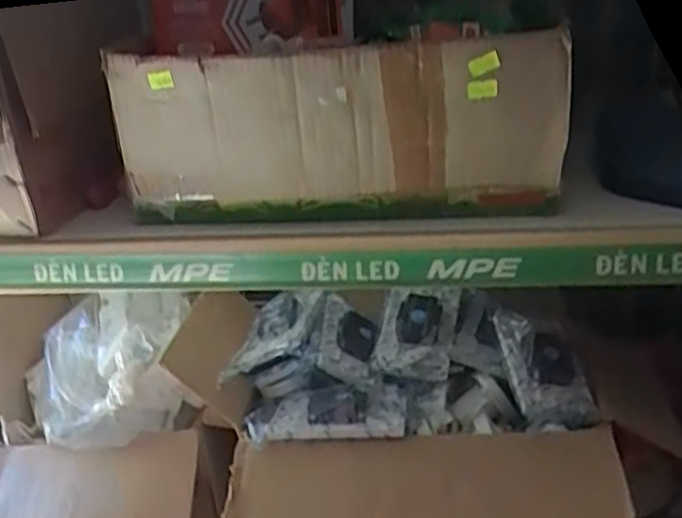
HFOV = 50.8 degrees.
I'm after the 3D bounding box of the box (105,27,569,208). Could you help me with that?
[{"bbox_3d":[0.000,-0.105,0.572,0.350,0.124,0.057,-4,26,-1],"label":"box"}]

